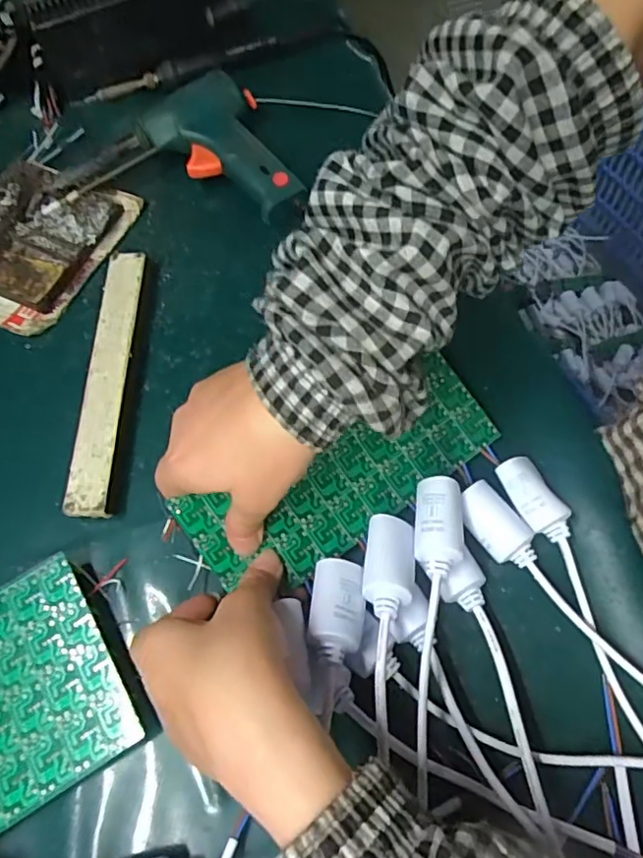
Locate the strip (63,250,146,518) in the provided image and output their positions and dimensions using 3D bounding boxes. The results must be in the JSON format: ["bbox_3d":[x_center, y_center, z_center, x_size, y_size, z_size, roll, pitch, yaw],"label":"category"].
[{"bbox_3d":[-0.146,-0.037,0.394,0.028,0.020,0.200,-1,64,3],"label":"strip"}]

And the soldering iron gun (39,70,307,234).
[{"bbox_3d":[-0.111,-0.227,0.465,0.202,0.047,0.123,5,65,6],"label":"soldering iron gun"}]

